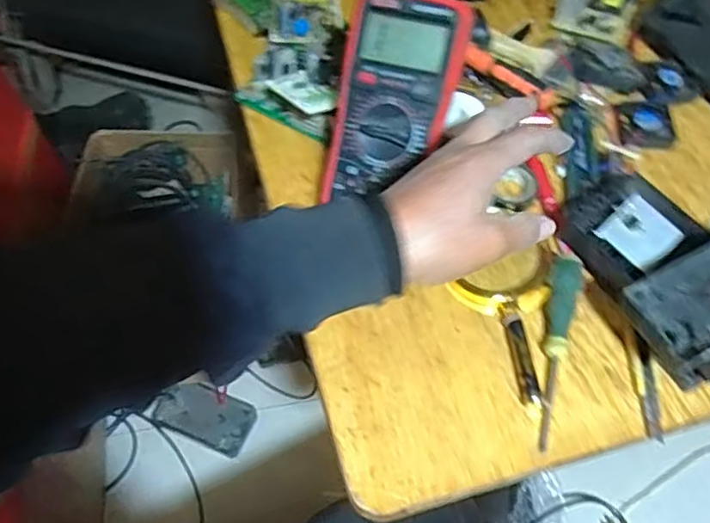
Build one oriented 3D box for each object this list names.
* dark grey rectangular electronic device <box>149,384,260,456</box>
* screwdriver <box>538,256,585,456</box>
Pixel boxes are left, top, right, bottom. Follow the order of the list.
[{"bbox_3d":[-0.240,0.250,1.048,0.157,0.018,0.085,18,59,13],"label":"dark grey rectangular electronic device"},{"bbox_3d":[0.151,0.068,0.489,0.022,0.025,0.145,11,71,8],"label":"screwdriver"}]

